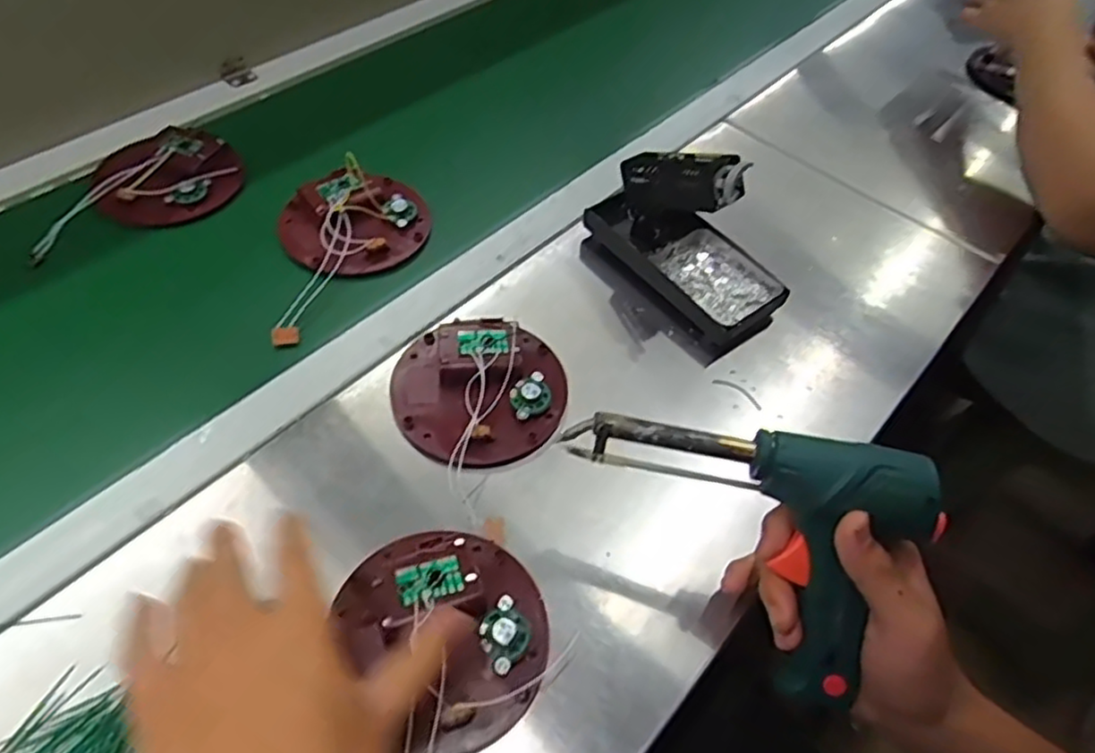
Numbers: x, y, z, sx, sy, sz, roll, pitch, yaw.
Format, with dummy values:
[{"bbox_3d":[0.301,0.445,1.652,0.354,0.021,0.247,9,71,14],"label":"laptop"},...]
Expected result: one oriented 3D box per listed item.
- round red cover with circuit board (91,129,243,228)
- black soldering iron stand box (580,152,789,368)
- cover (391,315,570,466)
[{"bbox_3d":[-0.326,-0.176,0.613,0.113,0.028,0.103,3,52,-4],"label":"round red cover with circuit board"},{"bbox_3d":[0.105,-0.116,0.550,0.167,0.111,0.092,39,58,22],"label":"black soldering iron stand box"},{"bbox_3d":[-0.047,0.007,0.495,0.121,0.024,0.114,-6,53,-11],"label":"cover"}]

